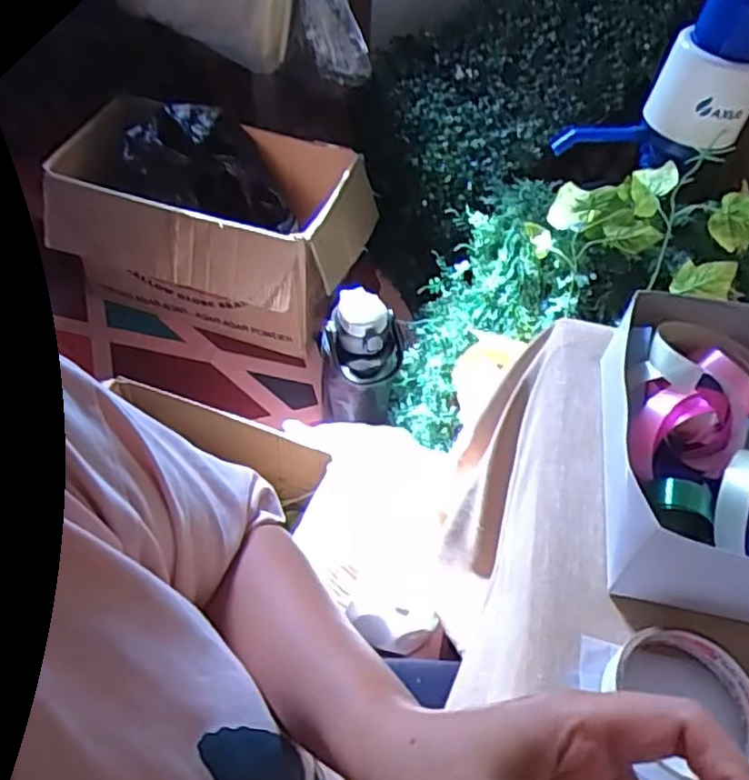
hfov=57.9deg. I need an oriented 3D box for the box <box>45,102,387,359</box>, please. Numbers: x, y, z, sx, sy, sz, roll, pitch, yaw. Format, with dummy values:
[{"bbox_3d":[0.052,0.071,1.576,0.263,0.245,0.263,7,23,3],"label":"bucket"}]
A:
[{"bbox_3d":[-0.279,-0.296,1.224,0.494,0.266,0.324,19,54,10],"label":"box"}]

